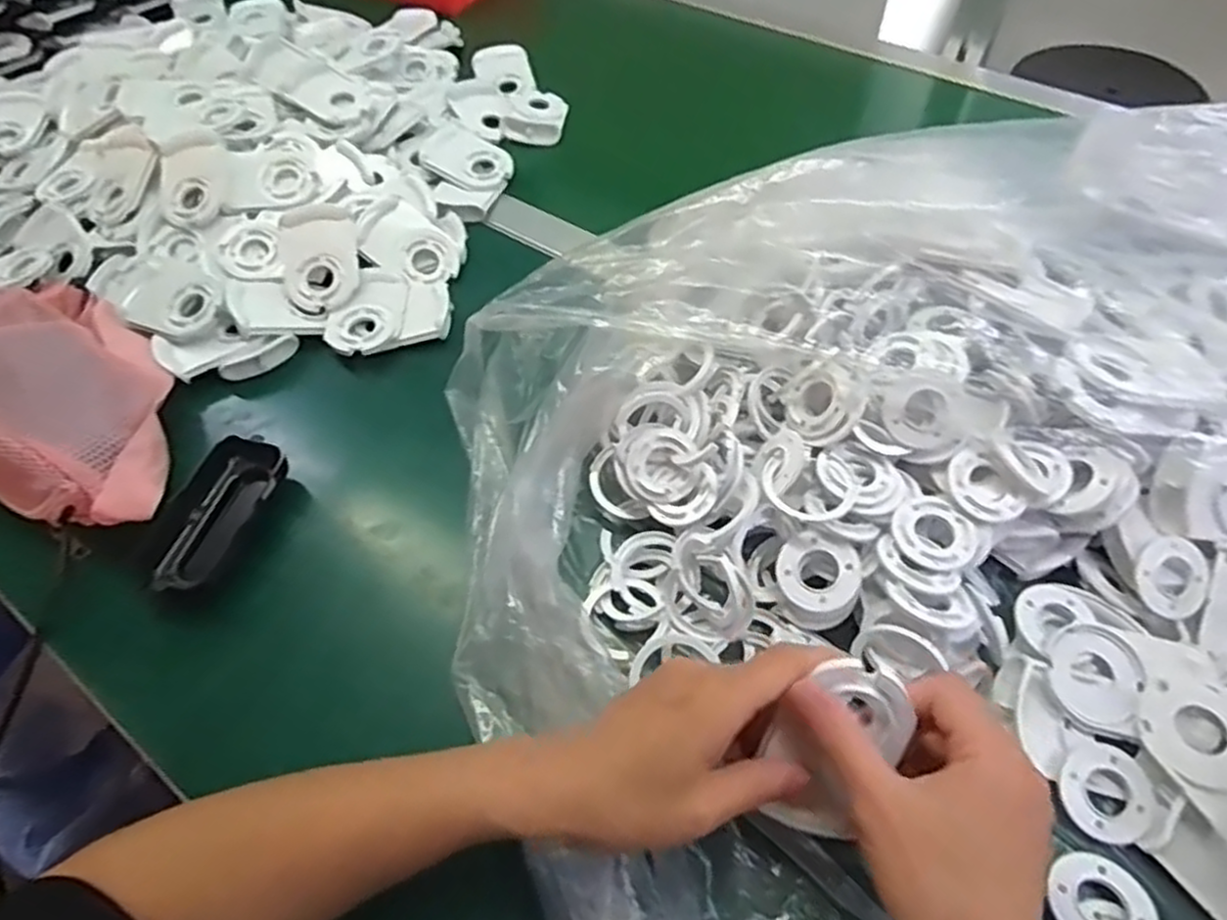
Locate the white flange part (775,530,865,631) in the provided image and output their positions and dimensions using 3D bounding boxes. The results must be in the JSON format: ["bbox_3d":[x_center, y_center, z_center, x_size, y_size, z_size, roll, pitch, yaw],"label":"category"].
[{"bbox_3d":[0.114,0.068,0.411,0.045,0.024,0.051,18,81,18],"label":"white flange part"}]

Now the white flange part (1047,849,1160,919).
[{"bbox_3d":[0.225,0.204,0.334,0.043,0.006,0.044,-1,55,2],"label":"white flange part"}]

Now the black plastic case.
[{"bbox_3d":[-0.255,0.035,0.466,0.048,0.023,0.109,15,57,12],"label":"black plastic case"}]

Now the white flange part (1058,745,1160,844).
[{"bbox_3d":[0.245,0.167,0.365,0.045,0.014,0.042,-1,55,2],"label":"white flange part"}]

